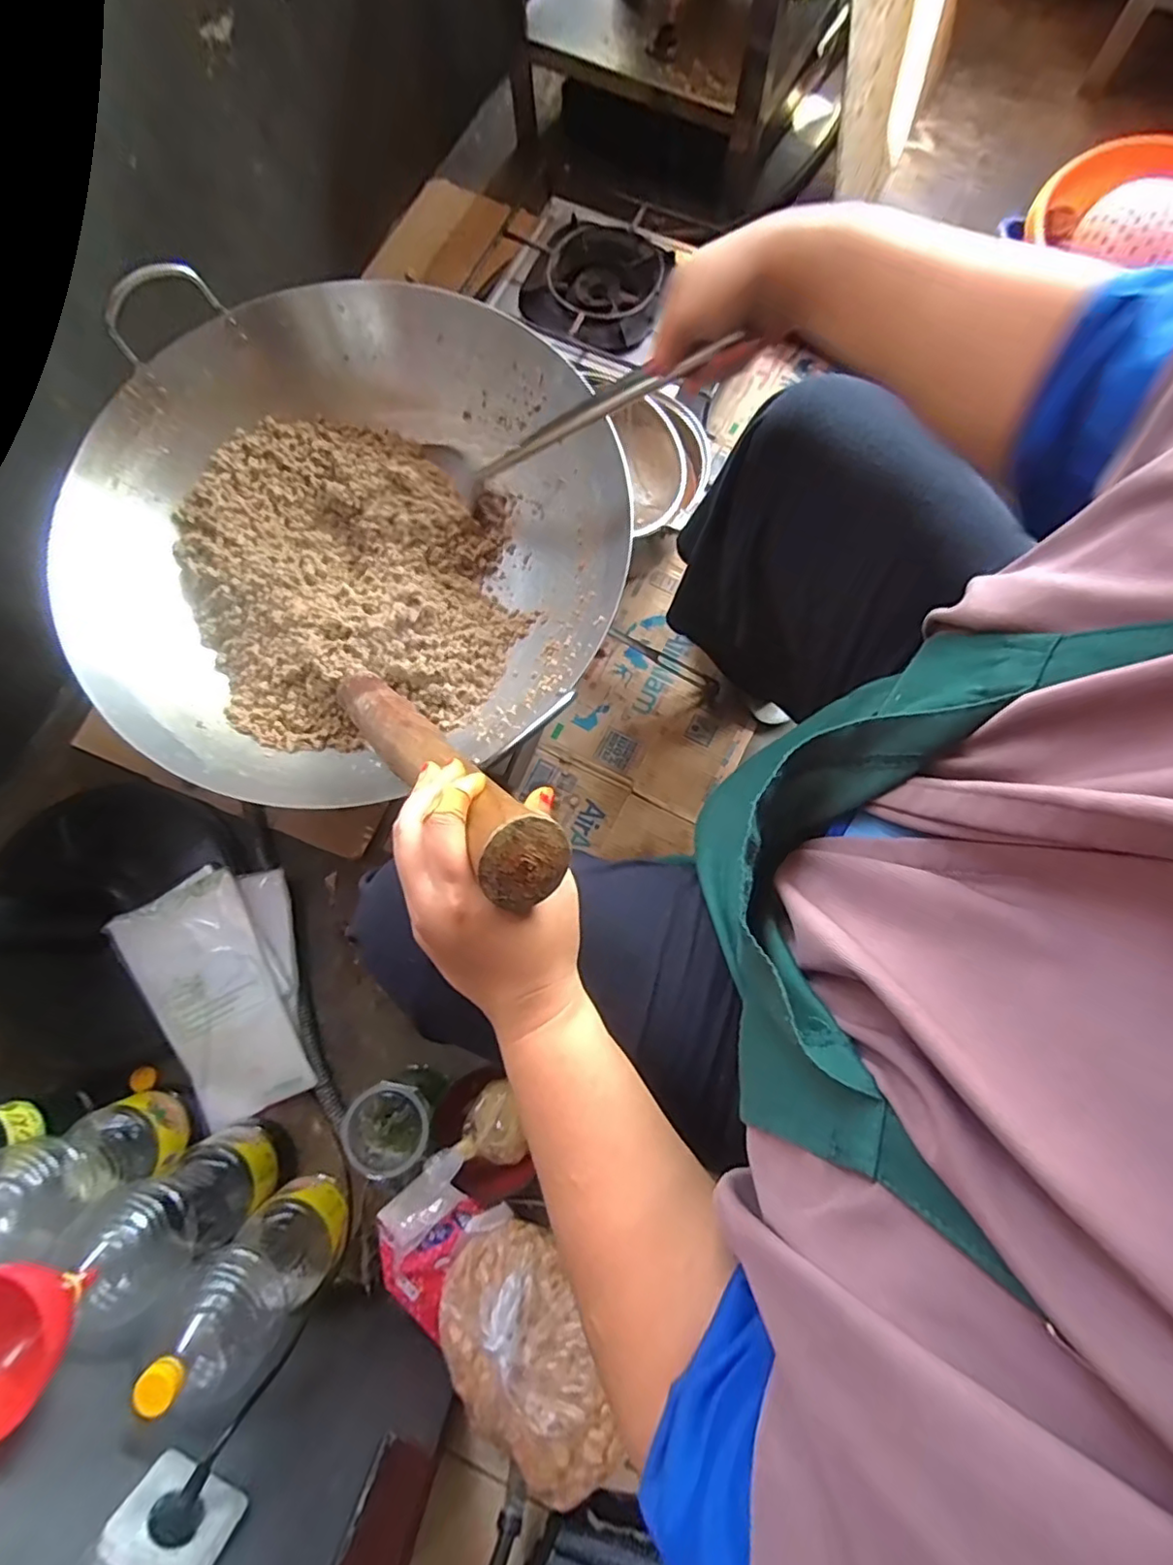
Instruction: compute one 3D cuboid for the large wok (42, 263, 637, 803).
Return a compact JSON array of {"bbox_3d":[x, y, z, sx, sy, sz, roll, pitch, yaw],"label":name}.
[{"bbox_3d":[-0.245,-0.256,0.675,0.555,0.145,0.537,-4,78,0],"label":"large wok"}]

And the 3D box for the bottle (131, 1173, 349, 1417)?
[{"bbox_3d":[-0.324,0.491,0.579,0.101,0.255,0.089,42,82,9],"label":"bottle"}]

